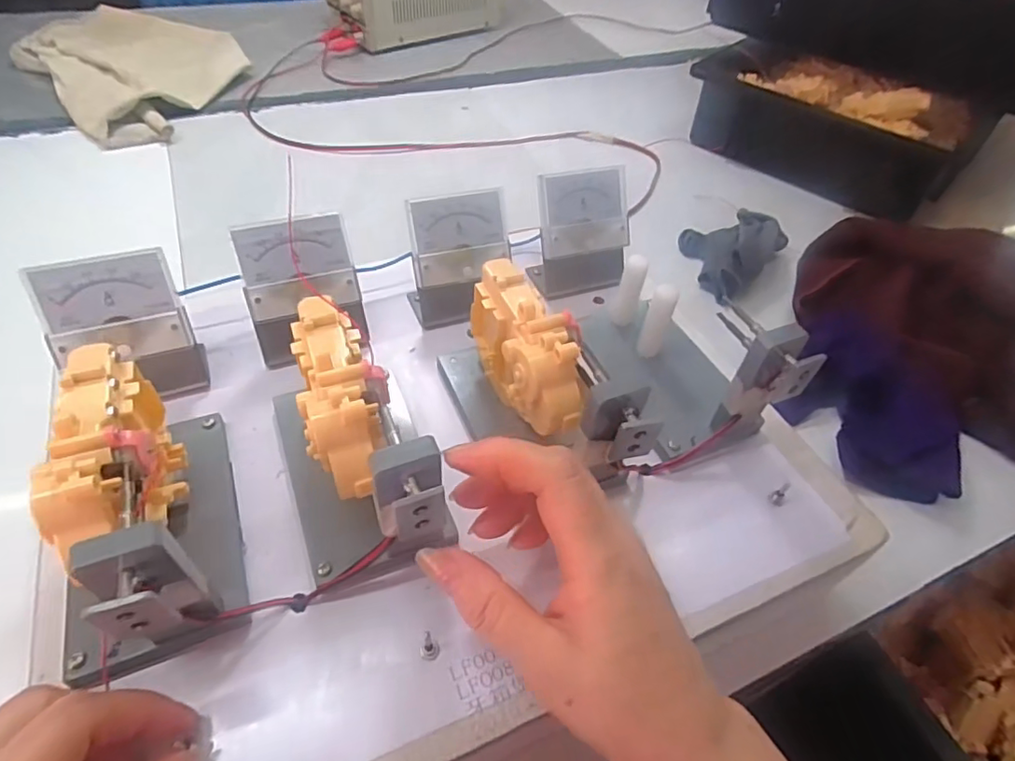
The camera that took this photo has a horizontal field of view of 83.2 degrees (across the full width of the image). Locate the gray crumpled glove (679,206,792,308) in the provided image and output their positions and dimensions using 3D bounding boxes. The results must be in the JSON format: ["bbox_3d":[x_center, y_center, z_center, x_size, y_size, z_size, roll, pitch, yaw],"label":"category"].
[{"bbox_3d":[0.221,-0.135,0.563,0.117,0.043,0.091,-32,59,-29],"label":"gray crumpled glove"}]

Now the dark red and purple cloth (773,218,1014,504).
[{"bbox_3d":[0.377,-0.029,0.477,0.251,0.056,0.309,20,50,12],"label":"dark red and purple cloth"}]

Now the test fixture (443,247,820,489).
[{"bbox_3d":[0.057,-0.012,0.326,0.167,0.078,0.127,-12,51,-15],"label":"test fixture"}]

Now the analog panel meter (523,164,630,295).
[{"bbox_3d":[0.055,-0.103,0.405,0.067,0.076,0.046,-13,51,-16],"label":"analog panel meter"}]

